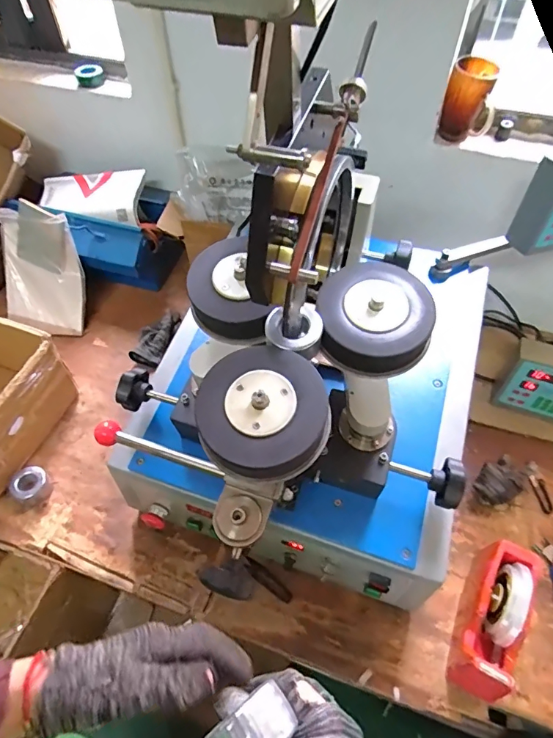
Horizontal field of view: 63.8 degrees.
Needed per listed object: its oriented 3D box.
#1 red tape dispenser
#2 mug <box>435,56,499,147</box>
[{"bbox_3d":[0.322,0.357,0.645,0.075,0.117,0.201,21,55,15],"label":"red tape dispenser"},{"bbox_3d":[0.356,-0.488,0.818,0.089,0.121,0.083,22,56,16],"label":"mug"}]

